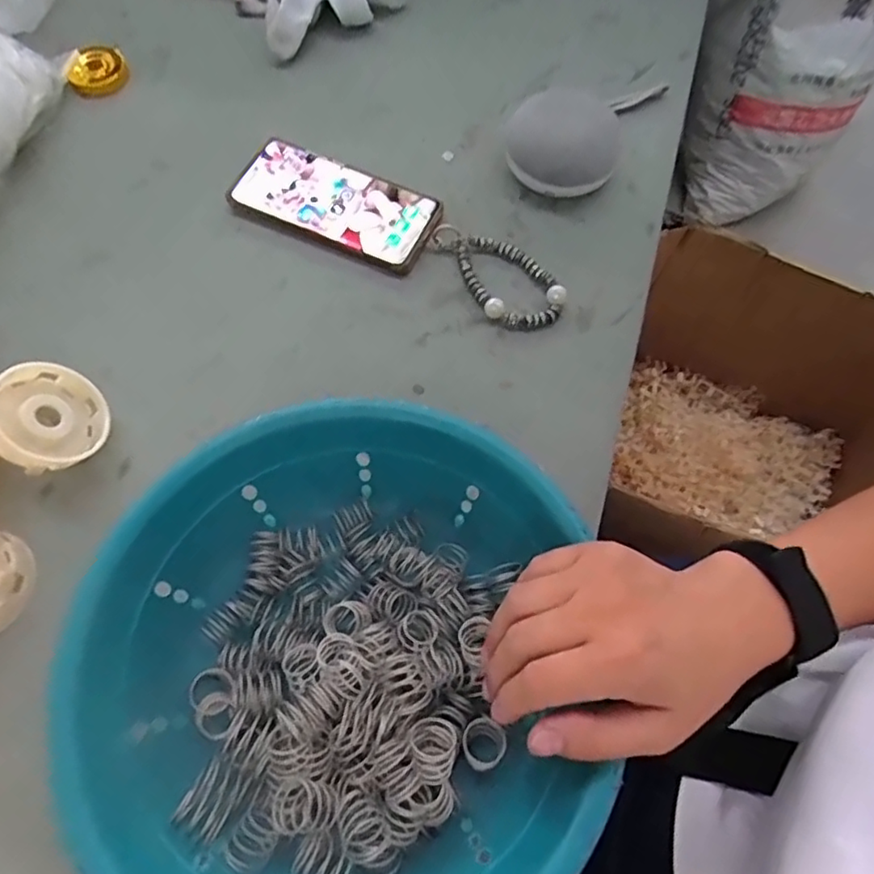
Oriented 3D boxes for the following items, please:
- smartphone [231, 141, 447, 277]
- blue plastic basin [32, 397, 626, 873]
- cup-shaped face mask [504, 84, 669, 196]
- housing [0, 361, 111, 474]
[{"bbox_3d":[-0.085,-0.197,0.508,0.166,0.013,0.080,23,67,7],"label":"smartphone"},{"bbox_3d":[-0.049,0.116,0.321,0.237,0.082,0.253,1,66,-3],"label":"blue plastic basin"},{"bbox_3d":[0.112,-0.254,0.515,0.092,0.053,0.093,33,68,11],"label":"cup-shaped face mask"},{"bbox_3d":[-0.252,-0.014,0.387,0.021,0.070,0.069,-23,94,27],"label":"housing"}]

